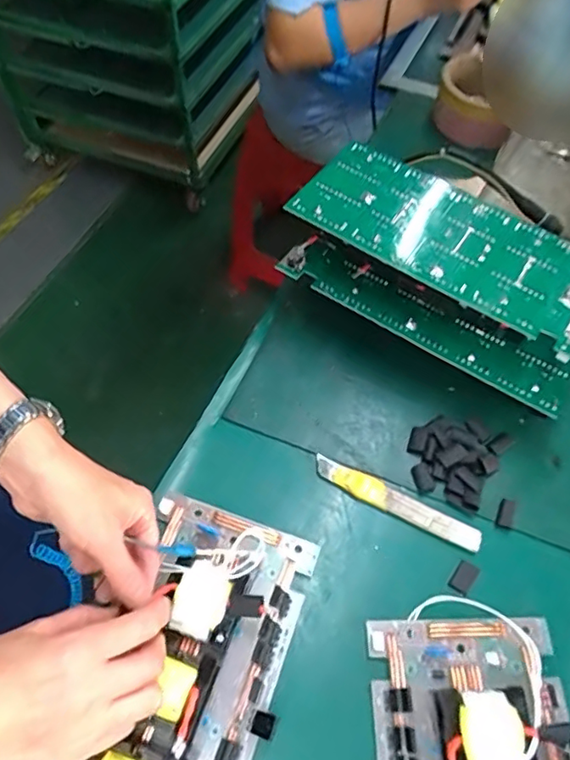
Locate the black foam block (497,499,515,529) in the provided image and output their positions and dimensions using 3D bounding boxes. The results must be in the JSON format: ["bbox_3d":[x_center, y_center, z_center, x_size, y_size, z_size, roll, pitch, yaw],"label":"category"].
[{"bbox_3d":[0.188,0.114,0.486,0.012,0.004,0.025,19,60,10],"label":"black foam block"}]

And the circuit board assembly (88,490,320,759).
[{"bbox_3d":[-0.082,0.221,0.396,0.136,0.060,0.286,18,57,10],"label":"circuit board assembly"}]

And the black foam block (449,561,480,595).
[{"bbox_3d":[0.144,0.160,0.462,0.017,0.004,0.027,32,63,17],"label":"black foam block"}]

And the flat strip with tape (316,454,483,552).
[{"bbox_3d":[0.095,0.104,0.491,0.149,0.007,0.023,24,61,13],"label":"flat strip with tape"}]

